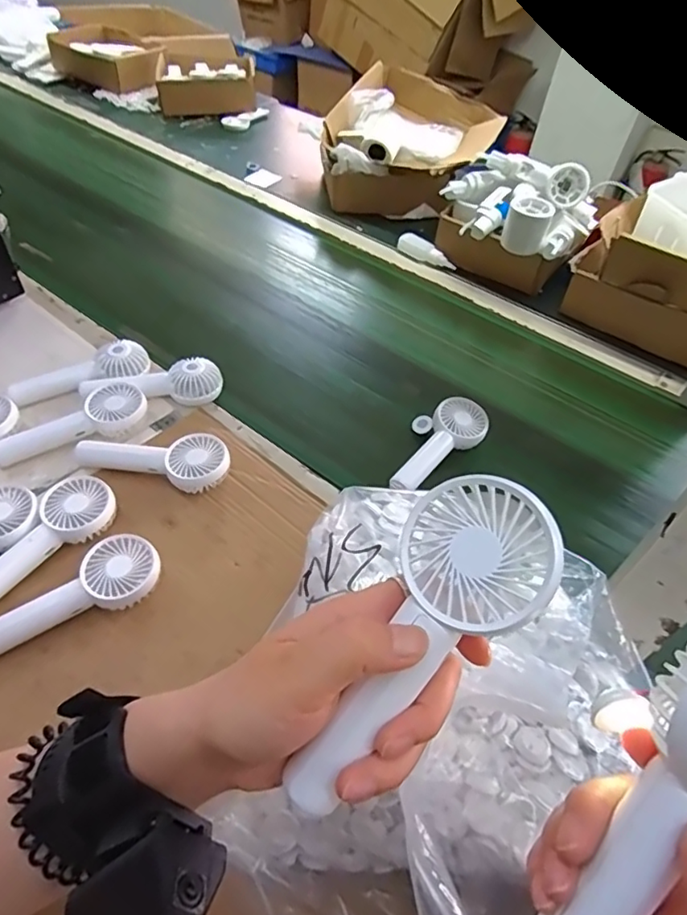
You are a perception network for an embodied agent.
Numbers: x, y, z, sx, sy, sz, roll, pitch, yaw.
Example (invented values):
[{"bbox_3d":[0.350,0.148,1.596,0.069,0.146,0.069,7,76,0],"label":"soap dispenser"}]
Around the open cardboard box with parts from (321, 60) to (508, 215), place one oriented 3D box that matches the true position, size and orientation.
[{"bbox_3d":[0.117,-0.547,0.992,0.286,0.163,0.273,15,48,7],"label":"open cardboard box with parts"}]

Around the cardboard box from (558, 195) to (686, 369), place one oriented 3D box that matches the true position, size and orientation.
[{"bbox_3d":[0.418,-0.240,0.757,0.211,0.122,0.146,38,54,25],"label":"cardboard box"}]

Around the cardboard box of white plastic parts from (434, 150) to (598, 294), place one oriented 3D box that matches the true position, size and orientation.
[{"bbox_3d":[0.254,-0.358,0.829,0.215,0.127,0.157,23,49,14],"label":"cardboard box of white plastic parts"}]

